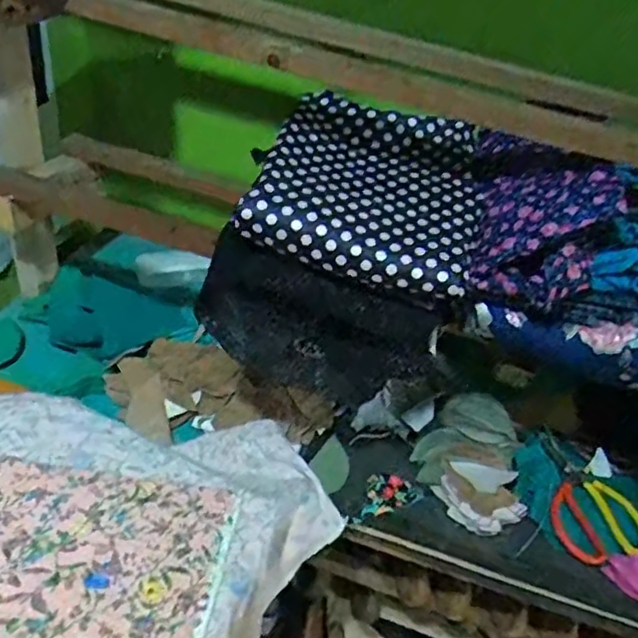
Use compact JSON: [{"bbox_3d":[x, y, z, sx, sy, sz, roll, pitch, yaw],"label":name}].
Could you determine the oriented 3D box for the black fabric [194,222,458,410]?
[{"bbox_3d":[-0.008,0.005,0.697,0.262,0.176,0.029,11,39,10],"label":"black fabric"}]

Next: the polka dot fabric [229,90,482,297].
[{"bbox_3d":[0.058,-0.144,0.699,0.231,0.079,0.240,13,39,12],"label":"polka dot fabric"}]

